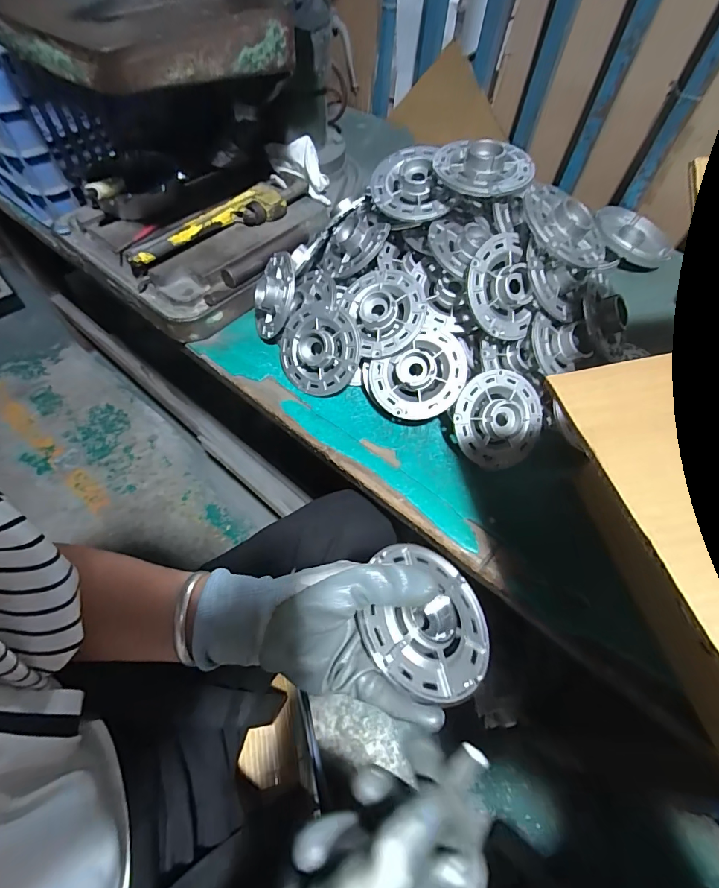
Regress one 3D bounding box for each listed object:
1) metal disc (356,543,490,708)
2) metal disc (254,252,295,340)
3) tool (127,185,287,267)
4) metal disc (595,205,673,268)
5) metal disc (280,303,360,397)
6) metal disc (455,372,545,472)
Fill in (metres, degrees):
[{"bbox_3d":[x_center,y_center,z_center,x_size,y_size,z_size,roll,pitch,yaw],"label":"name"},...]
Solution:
[{"bbox_3d":[0.053,0.126,0.307,0.099,0.013,0.109,24,41,-17],"label":"metal disc"},{"bbox_3d":[-0.115,-0.193,0.546,0.028,0.108,0.083,6,17,-39],"label":"metal disc"},{"bbox_3d":[-0.212,-0.308,0.583,0.227,0.030,0.045,-32,66,-21],"label":"tool"},{"bbox_3d":[0.475,-0.355,0.716,0.136,0.033,0.137,15,58,5],"label":"metal disc"},{"bbox_3d":[-0.051,-0.114,0.509,0.105,0.105,0.025,40,20,16],"label":"metal disc"},{"bbox_3d":[0.160,-0.027,0.474,0.108,0.023,0.109,-1,93,-16],"label":"metal disc"}]

